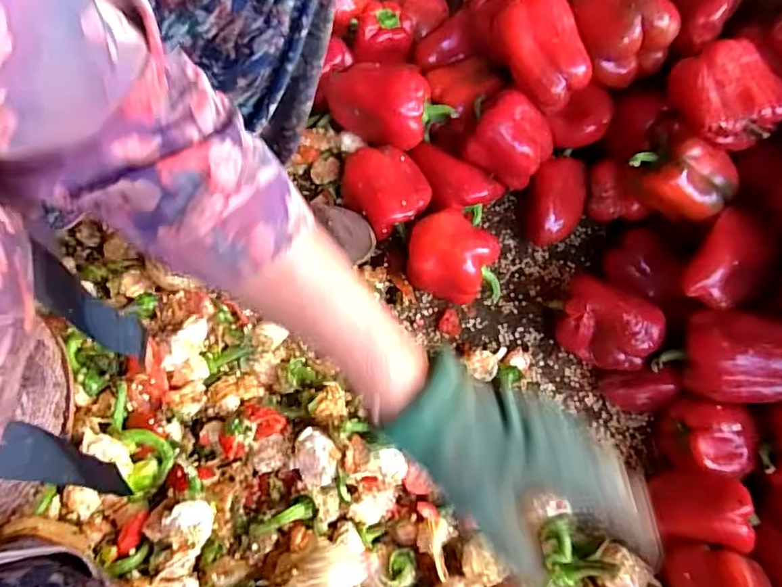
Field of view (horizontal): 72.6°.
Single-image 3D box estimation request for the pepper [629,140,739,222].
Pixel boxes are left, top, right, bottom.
[{"bbox_3d":[0.251,-0.101,0.455,0.083,0.055,0.052,39,69,17],"label":"pepper"}]

